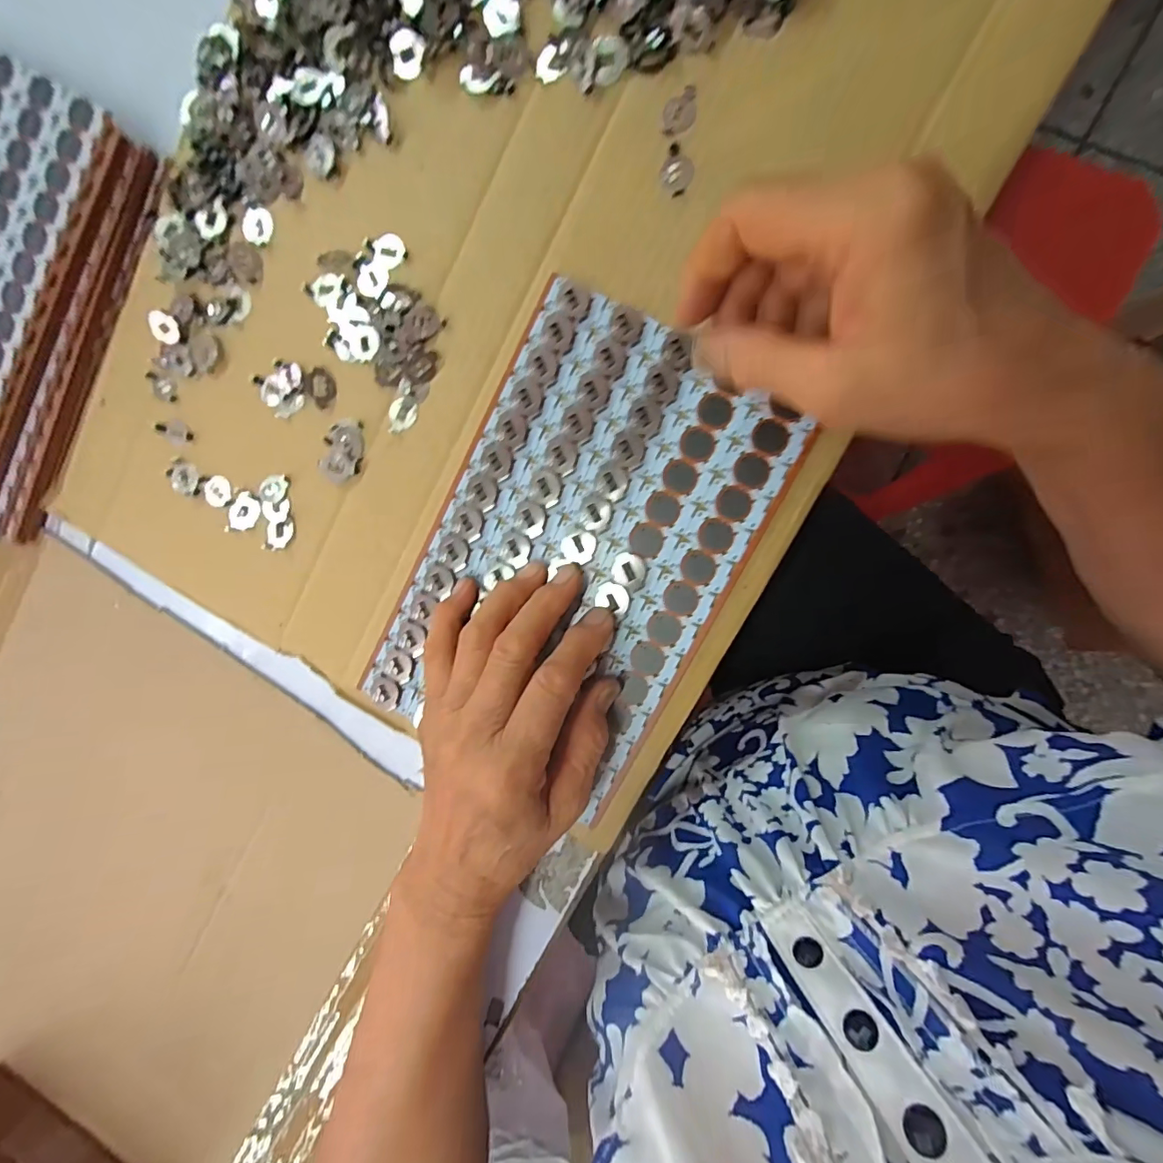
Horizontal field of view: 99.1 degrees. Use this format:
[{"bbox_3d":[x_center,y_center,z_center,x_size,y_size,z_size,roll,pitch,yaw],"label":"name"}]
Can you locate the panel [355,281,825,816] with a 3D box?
[{"bbox_3d":[-0.002,-0.013,0.262,0.154,0.006,0.241,28,97,5],"label":"panel"}]

